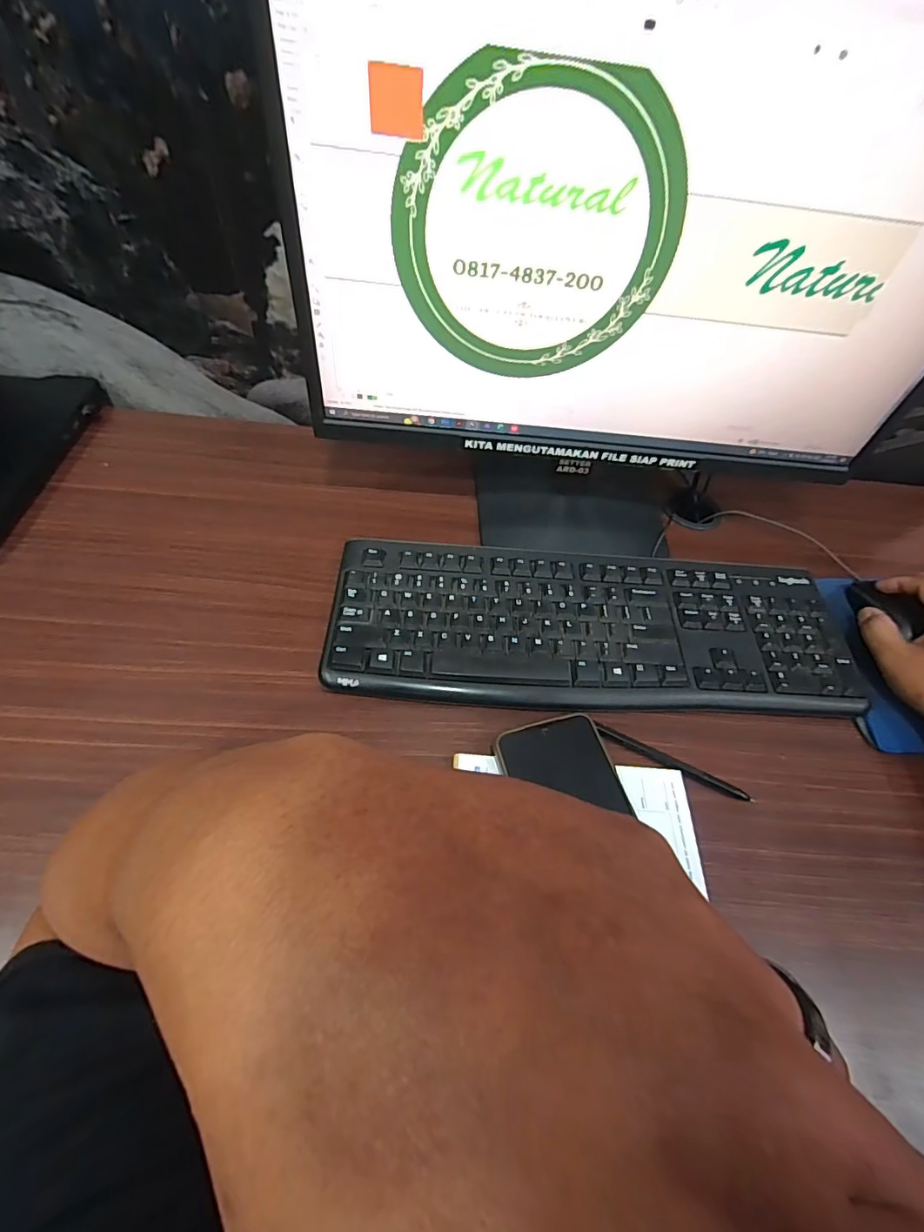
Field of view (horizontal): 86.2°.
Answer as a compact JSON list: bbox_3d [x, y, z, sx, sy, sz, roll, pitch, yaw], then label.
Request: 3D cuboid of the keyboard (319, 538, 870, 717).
[{"bbox_3d":[0.111,0.008,0.424,0.437,0.020,0.152,3,56,-2],"label":"keyboard"}]

